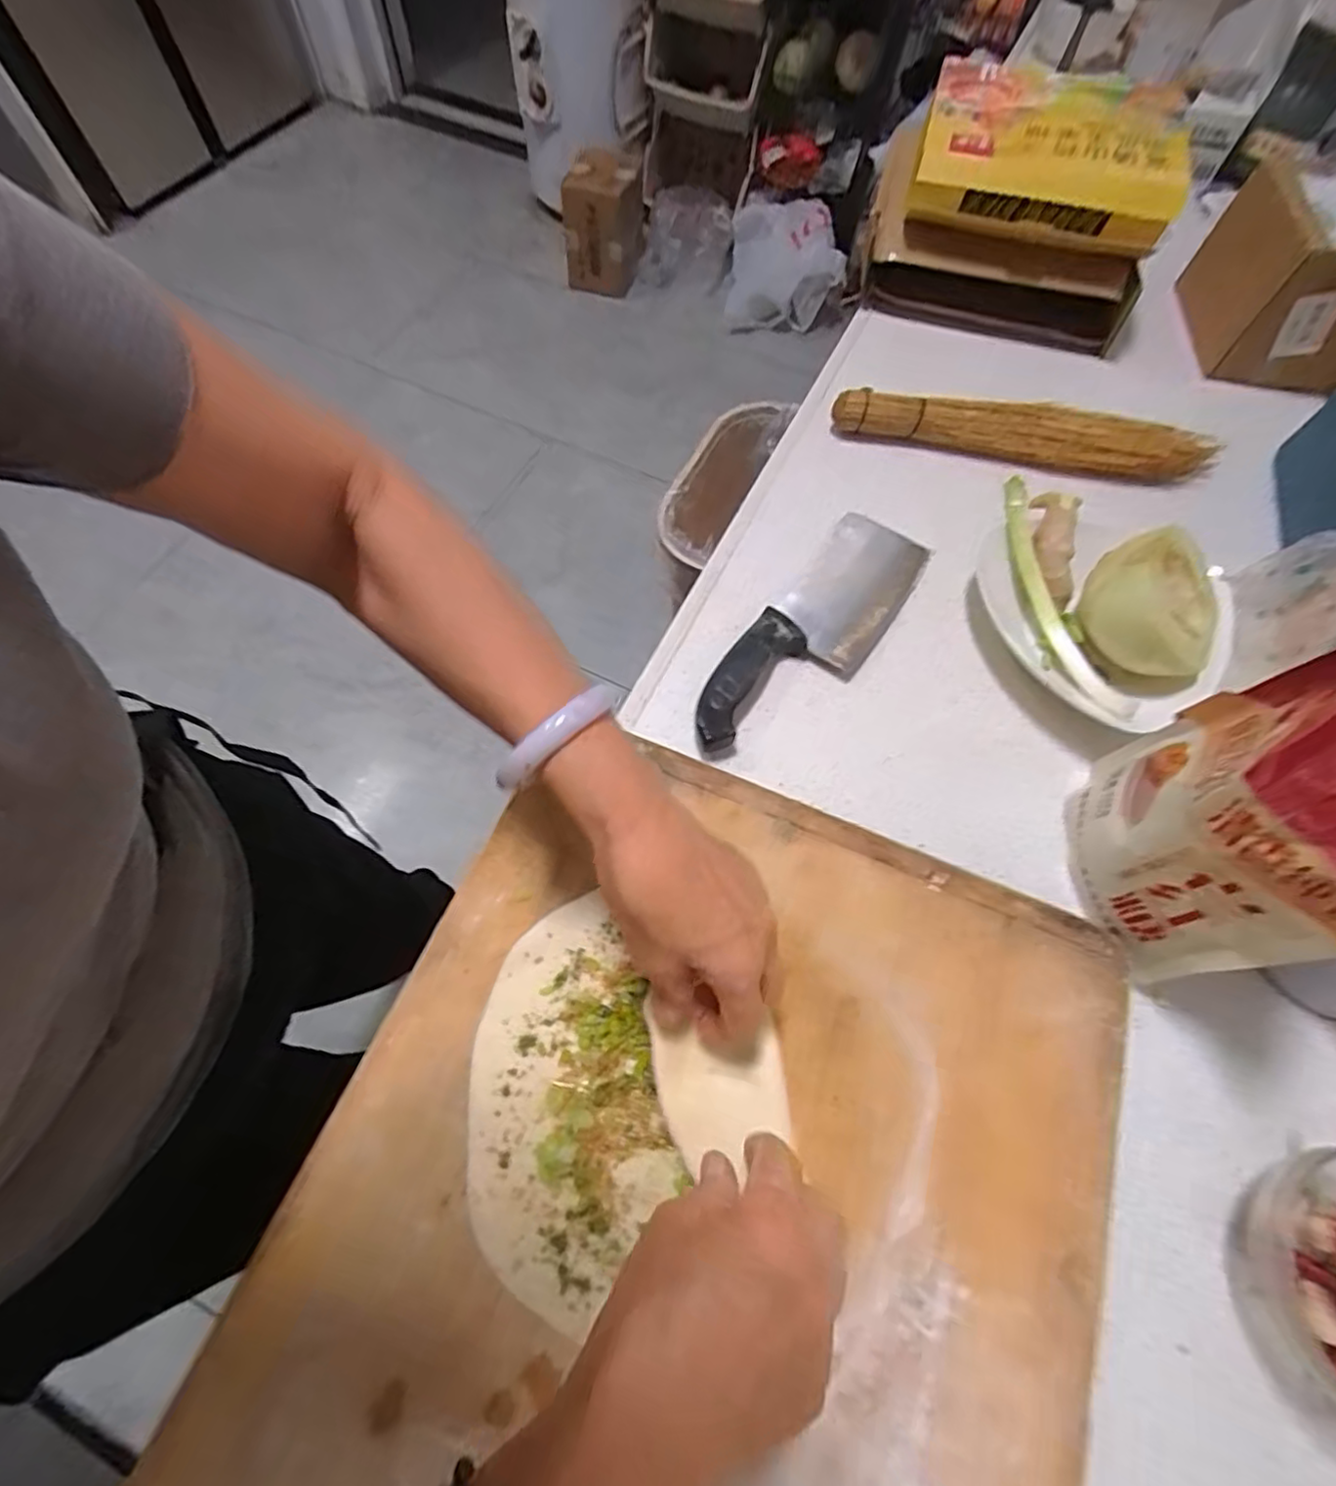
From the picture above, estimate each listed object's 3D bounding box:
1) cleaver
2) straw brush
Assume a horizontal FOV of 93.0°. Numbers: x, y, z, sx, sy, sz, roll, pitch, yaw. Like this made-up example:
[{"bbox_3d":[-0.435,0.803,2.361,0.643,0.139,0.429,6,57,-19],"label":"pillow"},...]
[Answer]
[{"bbox_3d":[0.119,-0.093,0.496,0.082,0.019,0.265,33,66,14],"label":"cleaver"},{"bbox_3d":[0.331,-0.289,0.590,0.348,0.040,0.034,10,65,2],"label":"straw brush"}]

